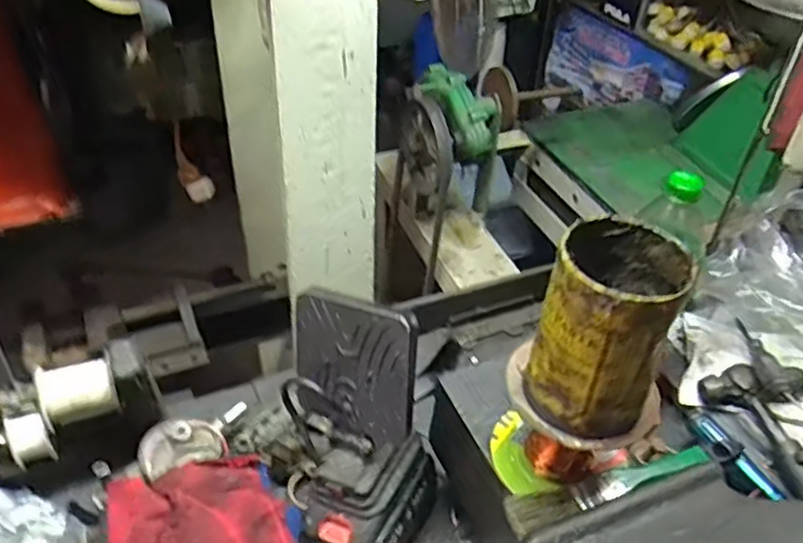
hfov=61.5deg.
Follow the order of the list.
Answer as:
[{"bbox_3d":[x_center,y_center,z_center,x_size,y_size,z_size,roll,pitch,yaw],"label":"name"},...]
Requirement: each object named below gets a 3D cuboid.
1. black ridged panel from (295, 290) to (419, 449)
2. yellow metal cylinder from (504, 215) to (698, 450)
[{"bbox_3d":[-0.036,0.073,0.513,0.105,0.110,0.014,16,22,27],"label":"black ridged panel"},{"bbox_3d":[0.118,0.036,0.406,0.090,0.118,0.081,27,46,25],"label":"yellow metal cylinder"}]

